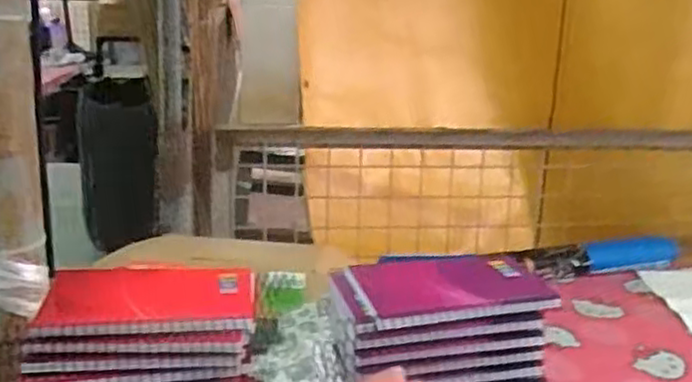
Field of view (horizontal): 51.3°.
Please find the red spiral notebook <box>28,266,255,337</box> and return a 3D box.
[{"bbox_3d":[-0.128,0.069,0.471,0.132,0.016,0.077,0,16,-4],"label":"red spiral notebook"}]

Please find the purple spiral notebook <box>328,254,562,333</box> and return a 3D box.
[{"bbox_3d":[0.066,0.067,0.516,0.143,0.015,0.093,-2,17,-11],"label":"purple spiral notebook"}]

